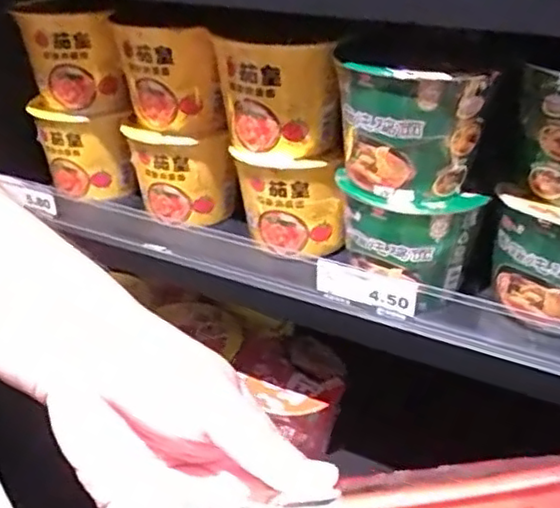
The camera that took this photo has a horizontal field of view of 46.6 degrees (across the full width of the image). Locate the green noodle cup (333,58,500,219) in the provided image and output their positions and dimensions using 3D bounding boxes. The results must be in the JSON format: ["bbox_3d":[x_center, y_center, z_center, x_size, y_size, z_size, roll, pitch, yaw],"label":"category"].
[{"bbox_3d":[0.101,-0.103,0.522,0.102,0.111,0.107,-3,31,-4],"label":"green noodle cup"}]

